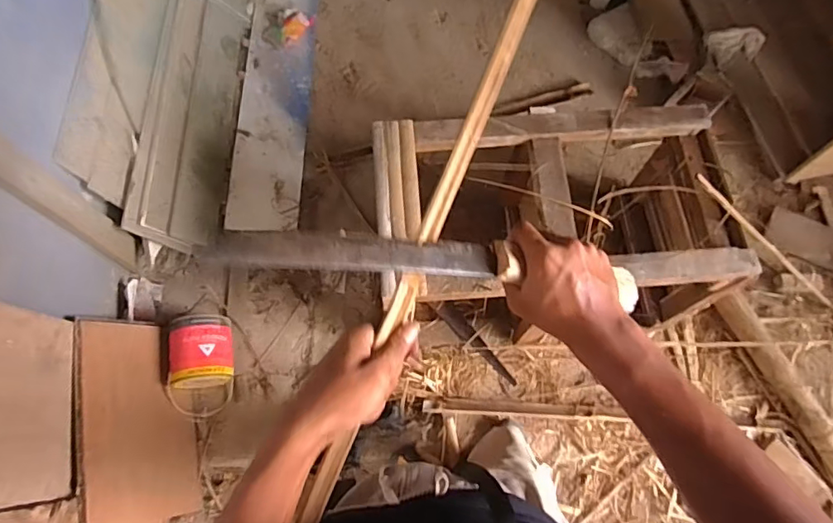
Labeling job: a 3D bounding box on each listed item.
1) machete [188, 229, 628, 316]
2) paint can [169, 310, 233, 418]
[{"bbox_3d":[0.029,0.001,0.448,0.388,0.021,0.044,4,67,-20],"label":"machete"},{"bbox_3d":[-0.555,0.268,1.367,0.160,0.148,0.243,-6,69,-3],"label":"paint can"}]

